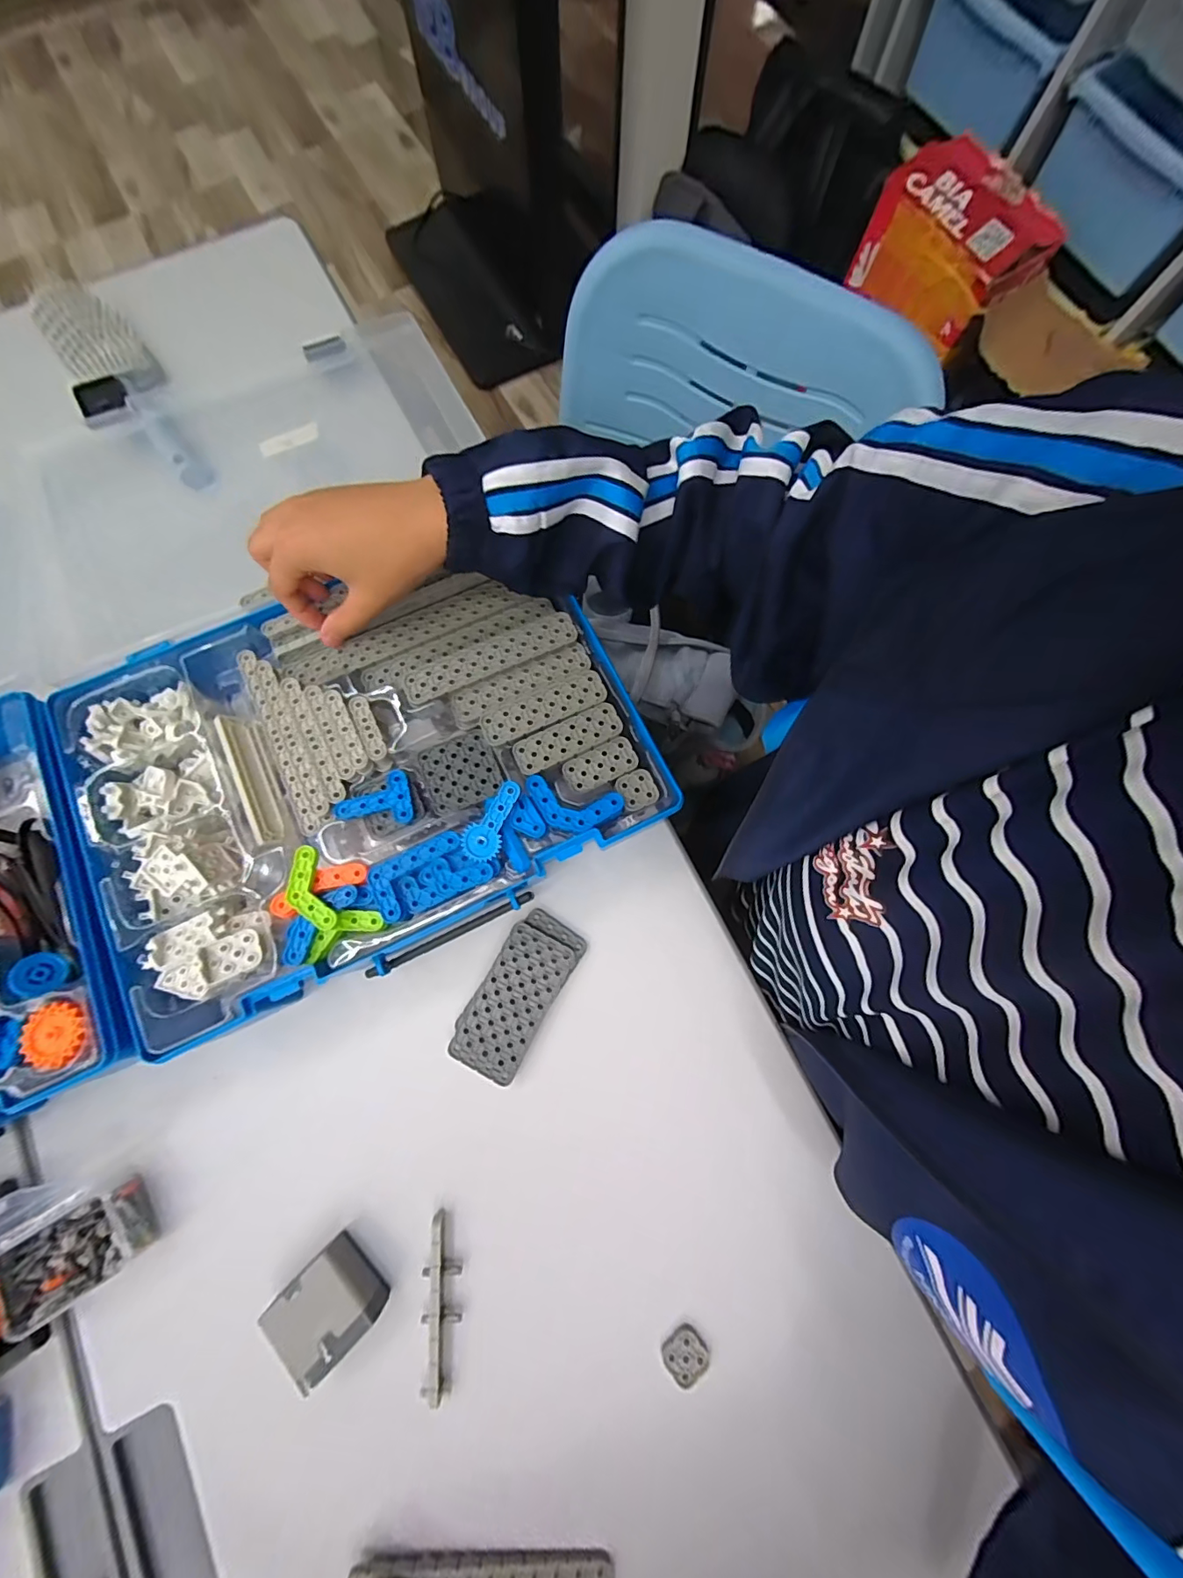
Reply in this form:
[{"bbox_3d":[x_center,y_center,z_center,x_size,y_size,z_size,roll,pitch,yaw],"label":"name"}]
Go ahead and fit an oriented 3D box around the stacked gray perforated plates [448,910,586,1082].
[{"bbox_3d":[-0.053,0.147,0.367,0.051,0.014,0.112,30,79,6],"label":"stacked gray perforated plates"}]

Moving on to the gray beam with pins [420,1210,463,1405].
[{"bbox_3d":[-0.096,0.329,0.324,0.023,0.013,0.098,-2,77,-1],"label":"gray beam with pins"}]

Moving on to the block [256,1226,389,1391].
[{"bbox_3d":[-0.169,0.330,0.322,0.054,0.034,0.054,43,80,8],"label":"block"}]

